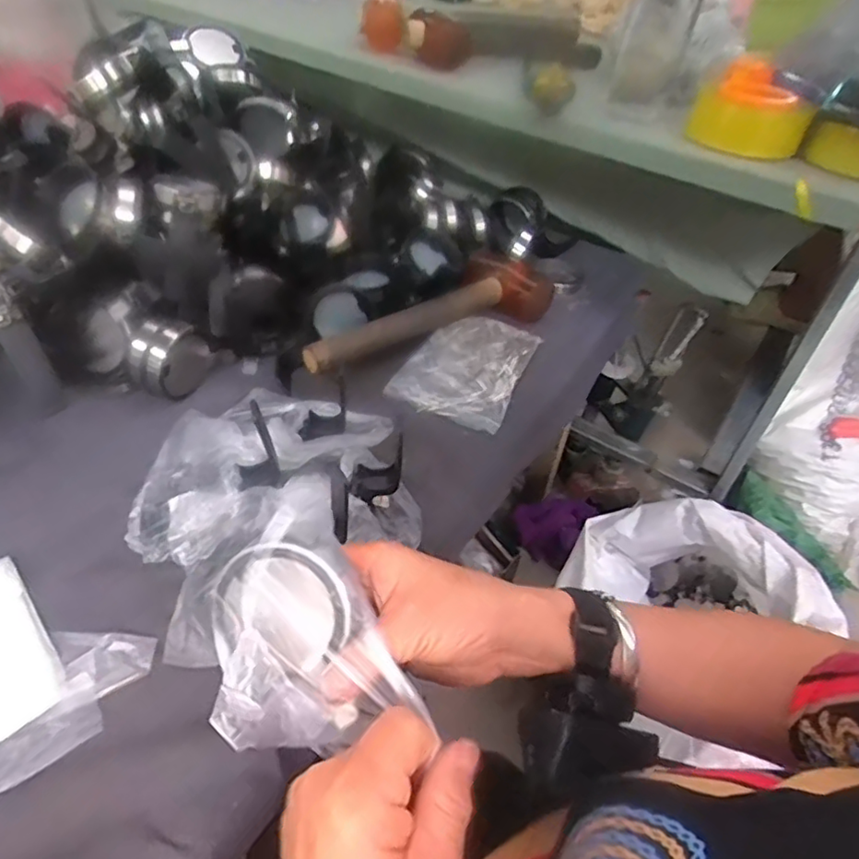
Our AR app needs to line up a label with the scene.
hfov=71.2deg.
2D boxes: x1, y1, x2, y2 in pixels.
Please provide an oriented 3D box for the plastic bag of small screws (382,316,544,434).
[{"bbox_3d":[0.038,-0.068,0.608,0.112,0.022,0.155,19,43,13],"label":"plastic bag of small screws"}]

